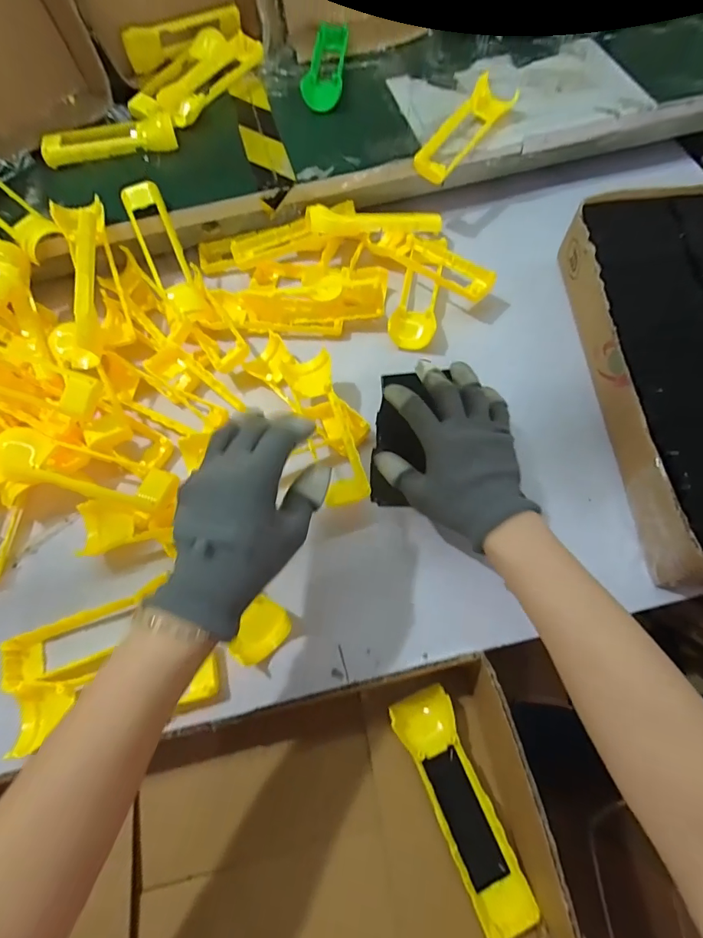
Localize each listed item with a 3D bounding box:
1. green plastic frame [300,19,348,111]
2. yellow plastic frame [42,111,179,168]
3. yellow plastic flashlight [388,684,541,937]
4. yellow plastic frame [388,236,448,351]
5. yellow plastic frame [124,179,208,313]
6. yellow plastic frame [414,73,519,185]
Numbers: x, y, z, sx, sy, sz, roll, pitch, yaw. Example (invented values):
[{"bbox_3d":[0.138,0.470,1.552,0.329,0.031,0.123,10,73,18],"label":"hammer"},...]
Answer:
[{"bbox_3d":[-0.034,-0.537,0.599,0.051,0.029,0.155,1,66,4],"label":"green plastic frame"},{"bbox_3d":[-0.304,-0.411,0.563,0.163,0.032,0.035,-8,65,0],"label":"yellow plastic frame"},{"bbox_3d":[0.086,0.266,0.358,0.050,0.023,0.166,-22,66,-7],"label":"yellow plastic flashlight"},{"bbox_3d":[0.078,-0.208,0.524,0.050,0.028,0.151,8,66,7],"label":"yellow plastic frame"},{"bbox_3d":[-0.212,-0.245,0.505,0.042,0.021,0.159,-22,93,-7],"label":"yellow plastic frame"},{"bbox_3d":[0.135,-0.408,0.533,0.048,0.029,0.164,35,72,17],"label":"yellow plastic frame"}]

